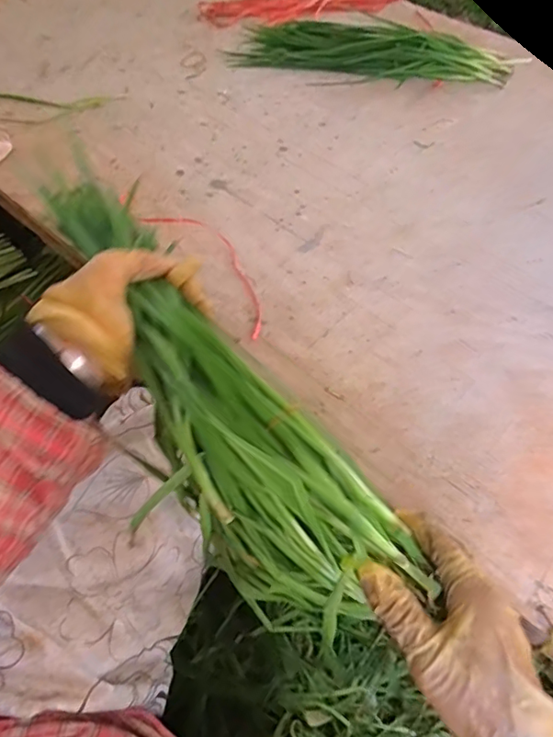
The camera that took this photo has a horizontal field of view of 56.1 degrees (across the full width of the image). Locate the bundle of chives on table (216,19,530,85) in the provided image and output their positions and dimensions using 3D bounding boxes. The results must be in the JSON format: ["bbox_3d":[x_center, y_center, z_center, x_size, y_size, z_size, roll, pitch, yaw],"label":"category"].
[{"bbox_3d":[0.169,-0.551,0.890,0.483,0.049,0.154,9,55,1],"label":"bundle of chives on table"}]

